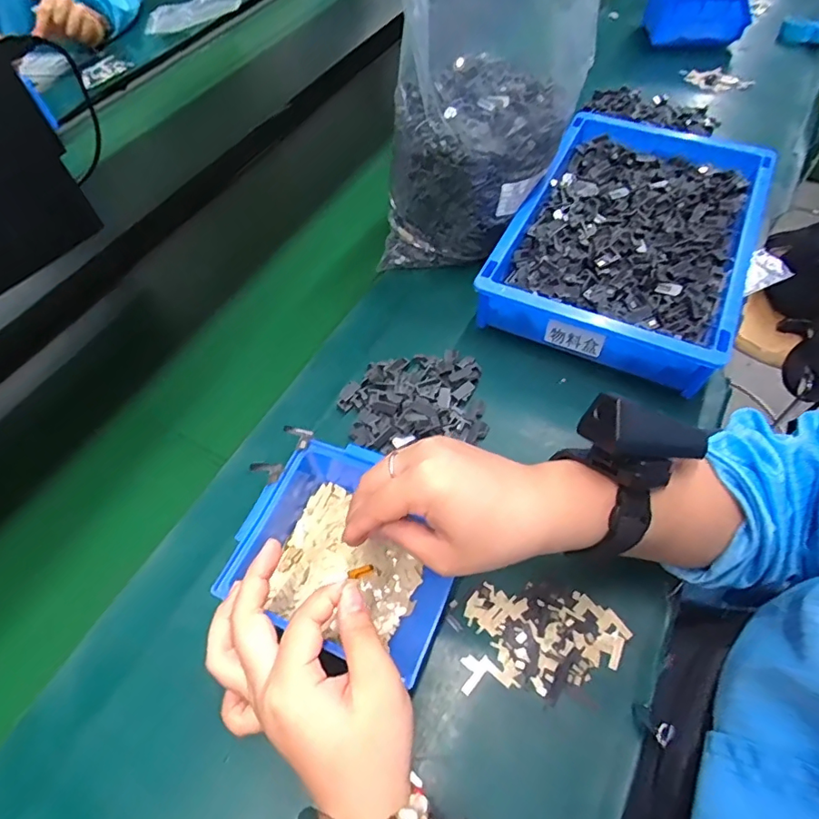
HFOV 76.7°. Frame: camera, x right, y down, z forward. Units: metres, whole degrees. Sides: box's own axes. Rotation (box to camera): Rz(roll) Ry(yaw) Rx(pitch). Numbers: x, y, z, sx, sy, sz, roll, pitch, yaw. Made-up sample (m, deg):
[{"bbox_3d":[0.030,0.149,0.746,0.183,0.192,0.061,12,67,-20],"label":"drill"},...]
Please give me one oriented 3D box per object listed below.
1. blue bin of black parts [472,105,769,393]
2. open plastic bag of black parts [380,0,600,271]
[{"bbox_3d":[0.221,-0.176,0.515,0.205,0.056,0.317,22,60,18],"label":"blue bin of black parts"},{"bbox_3d":[0.070,-0.285,0.474,0.155,0.286,0.183,18,59,17],"label":"open plastic bag of black parts"}]

